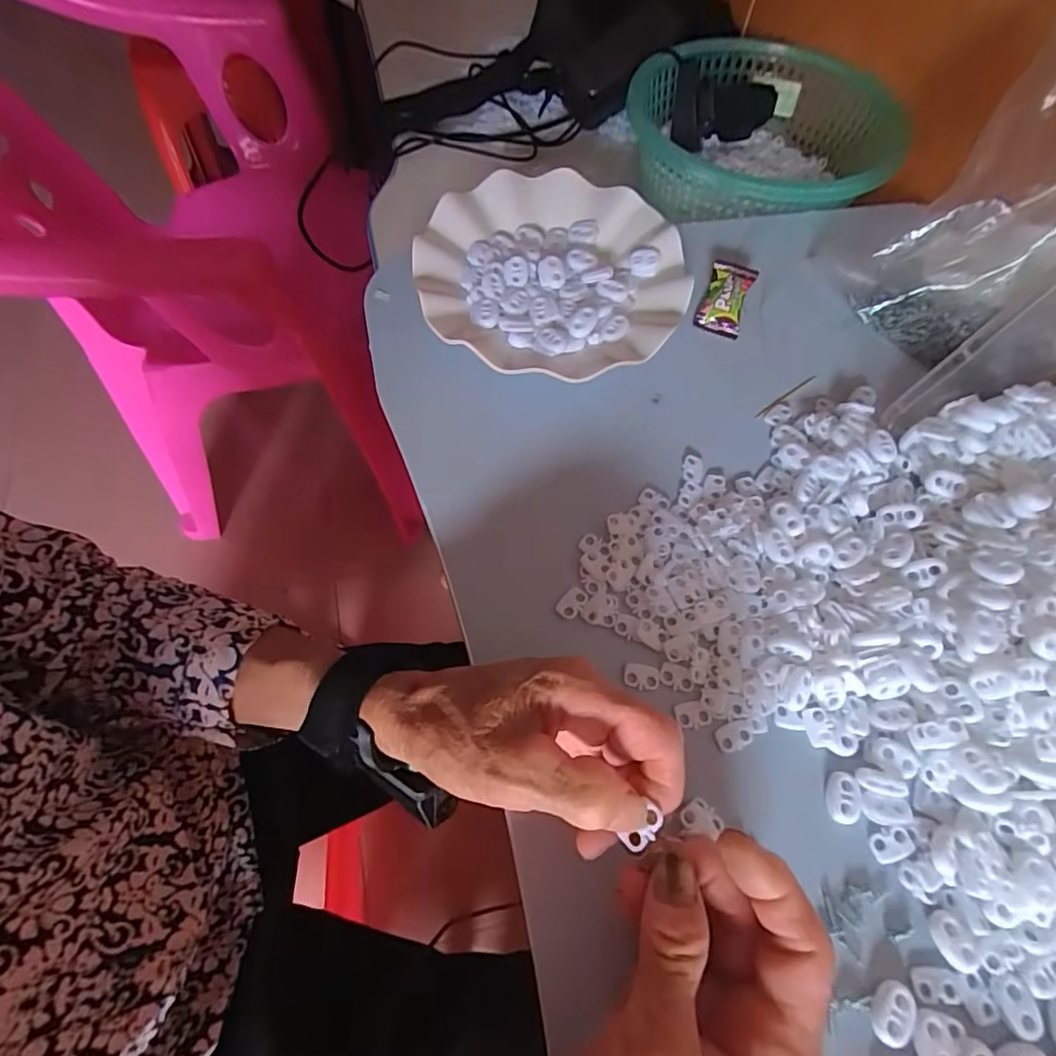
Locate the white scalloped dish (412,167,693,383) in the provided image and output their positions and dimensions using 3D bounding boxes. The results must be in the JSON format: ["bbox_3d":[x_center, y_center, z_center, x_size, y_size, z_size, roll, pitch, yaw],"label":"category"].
[{"bbox_3d":[0.014,-0.171,0.373,0.178,0.027,0.174,1,63,-2],"label":"white scalloped dish"}]

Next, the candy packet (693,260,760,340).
[{"bbox_3d":[0.139,-0.162,0.391,0.031,0.019,0.055,19,64,7],"label":"candy packet"}]

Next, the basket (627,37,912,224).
[{"bbox_3d":[0.213,-0.345,0.502,0.210,0.079,0.222,0,64,0],"label":"basket"}]

